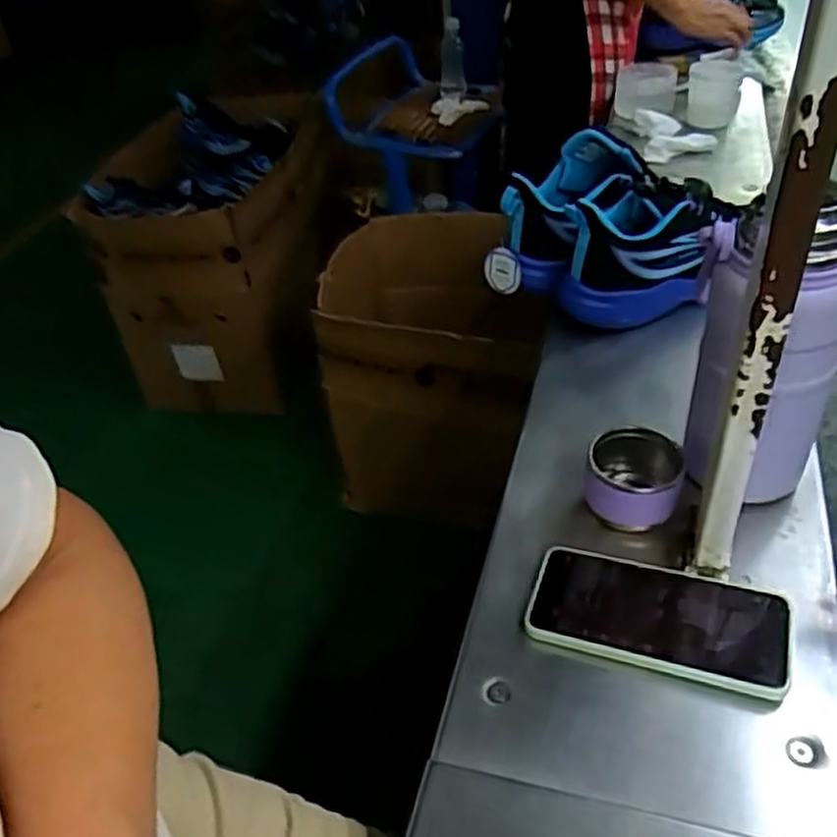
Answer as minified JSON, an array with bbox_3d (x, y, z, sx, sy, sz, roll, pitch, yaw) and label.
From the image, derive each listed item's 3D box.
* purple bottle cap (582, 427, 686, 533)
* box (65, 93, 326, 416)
[{"bbox_3d":[0.162,0.048,0.571,0.066,0.055,0.069,-4,35,3],"label":"purple bottle cap"},{"bbox_3d":[-0.424,-0.374,1.764,0.431,0.541,0.501,3,36,13],"label":"box"}]

